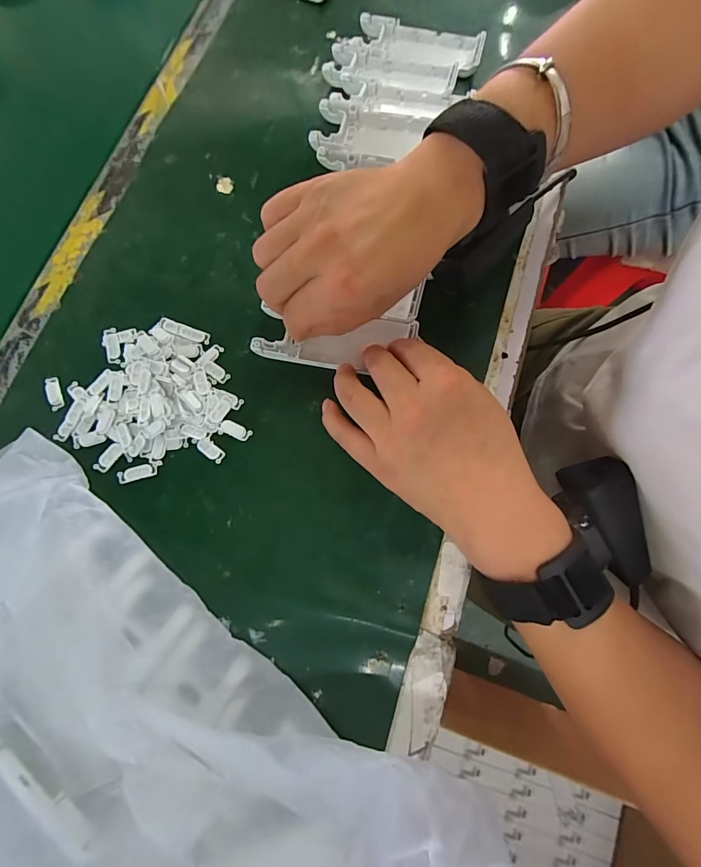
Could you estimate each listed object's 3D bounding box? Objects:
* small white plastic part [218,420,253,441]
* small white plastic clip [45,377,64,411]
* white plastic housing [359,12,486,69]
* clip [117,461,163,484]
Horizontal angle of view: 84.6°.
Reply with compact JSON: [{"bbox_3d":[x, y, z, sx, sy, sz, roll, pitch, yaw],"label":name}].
[{"bbox_3d":[-0.073,-0.002,0.243,0.020,0.004,0.010,16,78,5],"label":"small white plastic part"},{"bbox_3d":[-0.194,-0.027,0.251,0.009,0.004,0.022,-21,78,-4],"label":"small white plastic clip"},{"bbox_3d":[0.057,-0.320,0.316,0.101,0.011,0.041,10,78,3],"label":"white plastic housing"},{"bbox_3d":[-0.129,0.024,0.236,0.026,0.004,0.008,-17,77,-3],"label":"clip"}]

